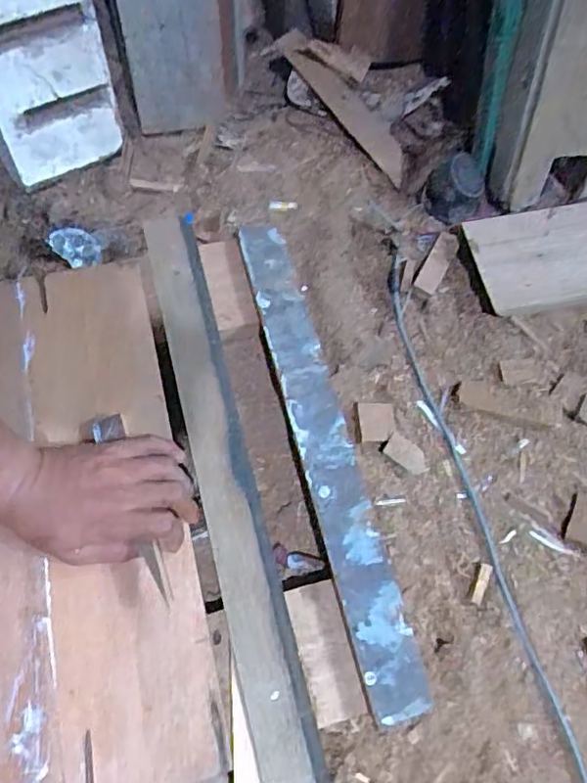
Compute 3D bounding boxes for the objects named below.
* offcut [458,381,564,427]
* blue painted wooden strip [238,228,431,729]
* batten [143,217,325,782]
[{"bbox_3d":[0.221,0.012,0.584,0.104,0.005,0.026,16,66,1],"label":"offcut"},{"bbox_3d":[0.022,0.041,0.542,0.053,0.013,0.477,-11,66,-9],"label":"blue painted wooden strip"},{"bbox_3d":[-0.070,0.048,0.524,0.051,0.024,0.550,-12,68,-11],"label":"batten"}]

